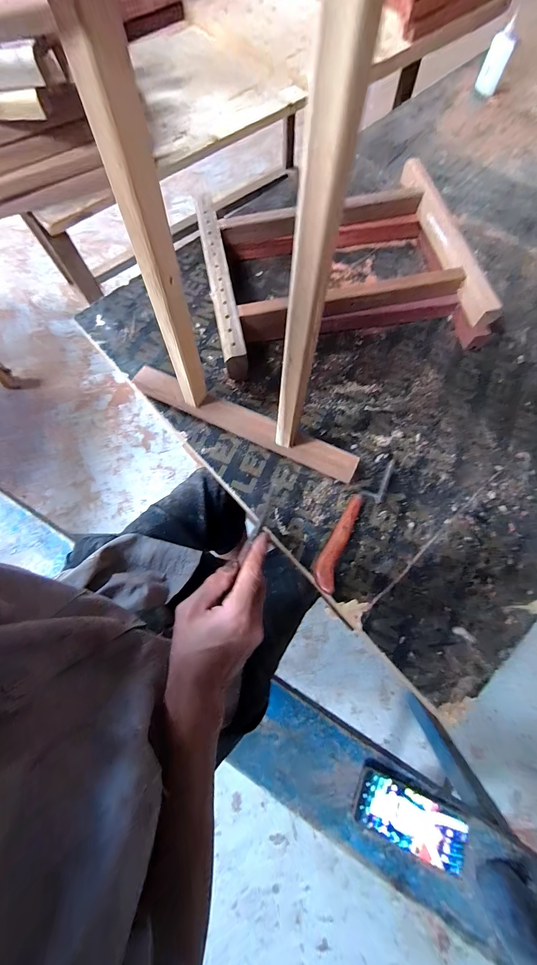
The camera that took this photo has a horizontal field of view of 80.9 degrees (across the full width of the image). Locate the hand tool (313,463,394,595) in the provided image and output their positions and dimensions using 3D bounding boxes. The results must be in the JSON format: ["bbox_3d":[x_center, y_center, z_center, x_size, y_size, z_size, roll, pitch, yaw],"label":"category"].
[{"bbox_3d":[0.112,0.048,0.403,0.033,0.019,0.192,31,76,10],"label":"hand tool"}]

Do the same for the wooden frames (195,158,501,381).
[{"bbox_3d":[0.109,-0.329,0.497,0.398,0.063,0.302,-9,73,-2],"label":"wooden frames"}]

